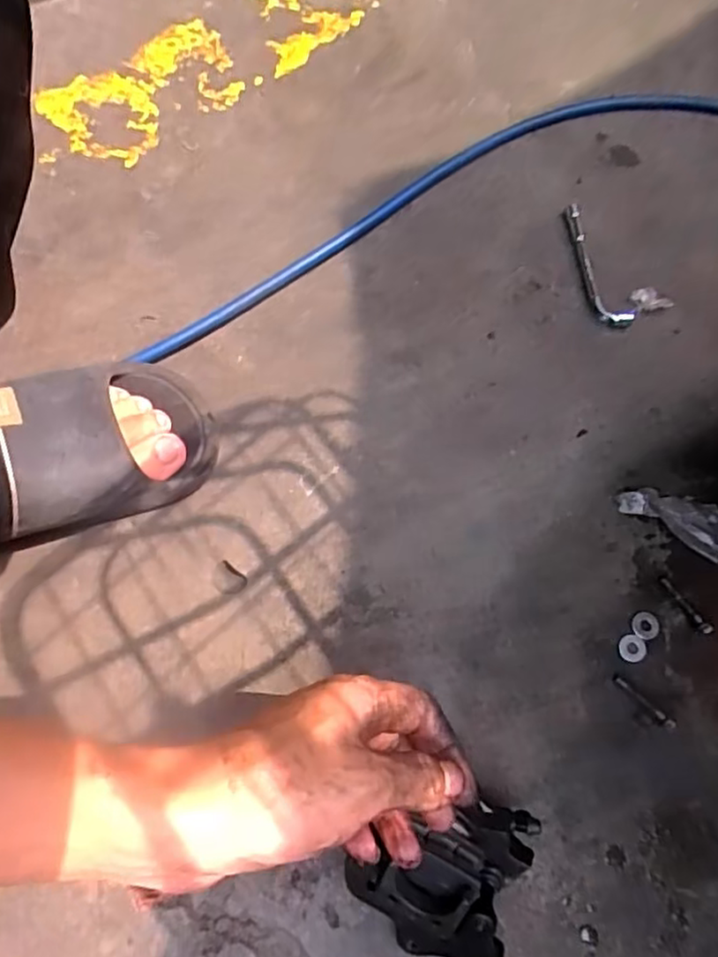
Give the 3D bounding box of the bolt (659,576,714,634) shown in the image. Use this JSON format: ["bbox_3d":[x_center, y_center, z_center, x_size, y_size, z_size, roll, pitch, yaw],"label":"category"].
[{"bbox_3d":[0.227,0.088,0.449,0.009,0.012,0.046,-31,76,-12],"label":"bolt"}]

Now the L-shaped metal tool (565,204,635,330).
[{"bbox_3d":[0.192,-0.174,0.529,0.026,0.011,0.116,-19,74,-8],"label":"L-shaped metal tool"}]

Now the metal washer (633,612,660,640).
[{"bbox_3d":[0.200,0.102,0.447,0.018,0.004,0.018,1,72,-2],"label":"metal washer"}]

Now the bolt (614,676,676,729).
[{"bbox_3d":[0.190,0.149,0.430,0.009,0.005,0.045,-42,66,-14],"label":"bolt"}]

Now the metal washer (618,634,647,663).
[{"bbox_3d":[0.190,0.118,0.446,0.018,0.004,0.018,1,72,-2],"label":"metal washer"}]

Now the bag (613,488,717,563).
[{"bbox_3d":[0.237,0.028,0.472,0.092,0.011,0.035,29,73,7],"label":"bag"}]

